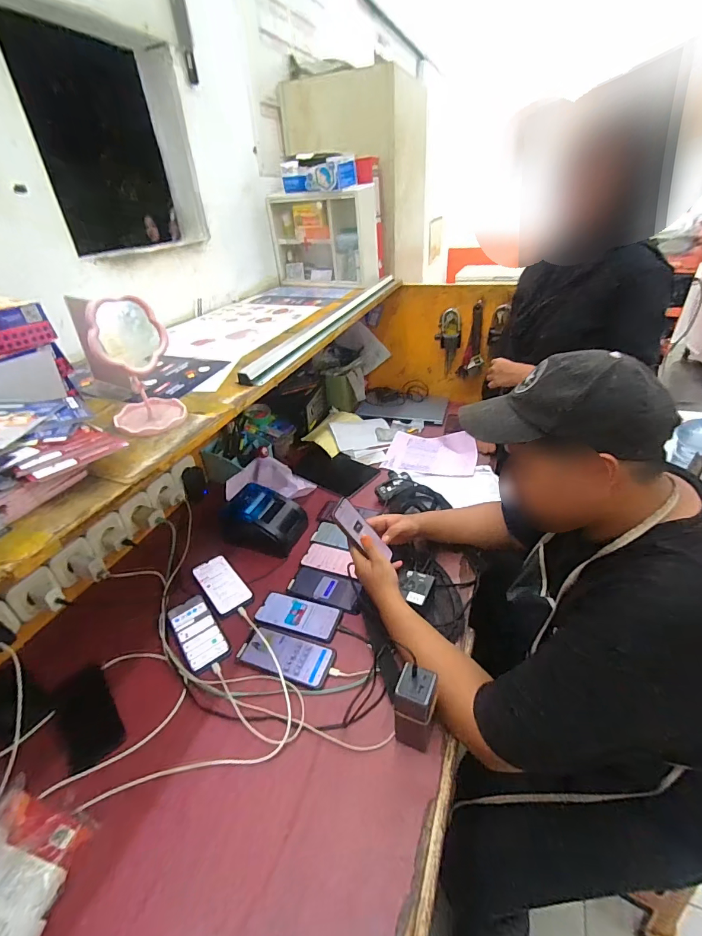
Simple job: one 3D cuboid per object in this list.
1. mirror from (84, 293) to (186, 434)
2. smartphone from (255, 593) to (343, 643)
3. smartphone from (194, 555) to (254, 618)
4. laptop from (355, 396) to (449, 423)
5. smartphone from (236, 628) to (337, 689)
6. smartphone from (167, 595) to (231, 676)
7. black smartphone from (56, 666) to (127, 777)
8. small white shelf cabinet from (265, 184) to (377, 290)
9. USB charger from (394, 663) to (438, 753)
[{"bbox_3d":[-0.298,-0.142,0.572,0.097,0.170,0.104,-21,37,-25],"label":"mirror"},{"bbox_3d":[-0.102,0.287,0.800,0.162,0.005,0.080,9,35,18],"label":"smartphone"},{"bbox_3d":[-0.274,0.247,0.875,0.076,0.010,0.153,-26,39,-30],"label":"smartphone"},{"bbox_3d":[0.190,-0.217,1.522,0.316,0.027,0.207,5,34,13],"label":"laptop"},{"bbox_3d":[-0.115,0.332,0.730,0.166,0.014,0.077,9,35,19],"label":"smartphone"},{"bbox_3d":[-0.291,0.309,0.782,0.071,0.006,0.163,-23,38,-27],"label":"smartphone"},{"bbox_3d":[-0.420,0.397,0.662,0.074,0.006,0.141,-10,42,-43],"label":"black smartphone"},{"bbox_3d":[-0.093,-0.741,1.344,0.343,0.252,0.113,17,38,29],"label":"small white shelf cabinet"},{"bbox_3d":[0.090,0.339,0.579,0.052,0.127,0.049,7,34,16],"label":"USB charger"}]

